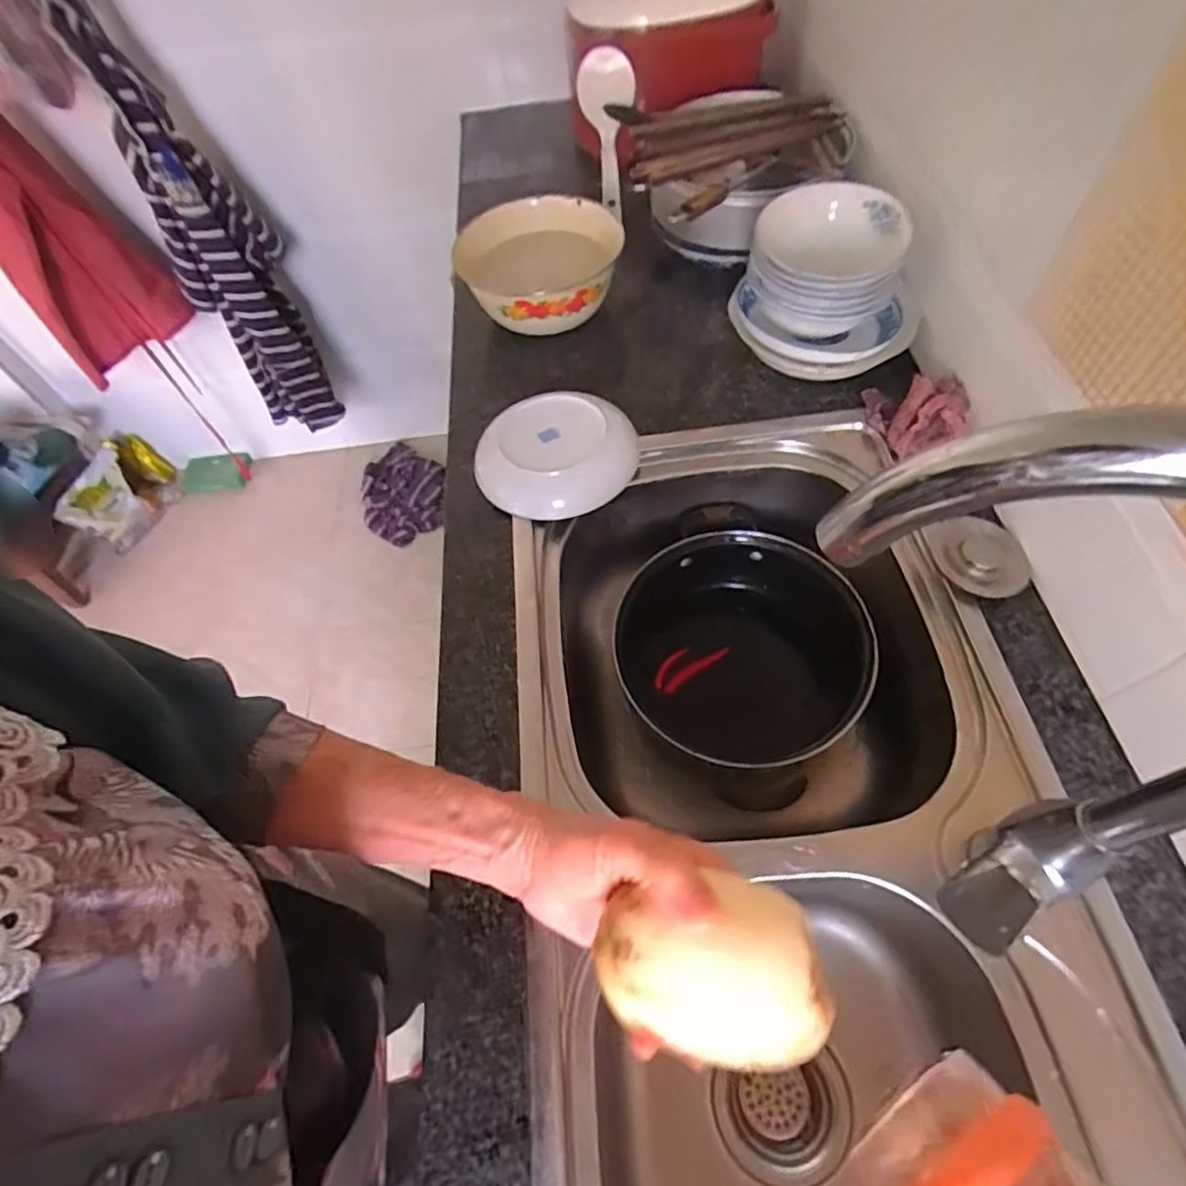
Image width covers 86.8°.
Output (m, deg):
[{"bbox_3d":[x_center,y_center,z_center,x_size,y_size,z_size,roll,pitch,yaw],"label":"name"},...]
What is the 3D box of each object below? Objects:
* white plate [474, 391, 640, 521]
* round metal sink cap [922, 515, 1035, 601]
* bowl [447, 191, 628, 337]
[{"bbox_3d":[-0.039,-0.151,0.660,0.169,0.049,0.148,-8,59,0],"label":"white plate"},{"bbox_3d":[0.346,-0.033,0.564,0.066,0.010,0.080,-20,74,25],"label":"round metal sink cap"},{"bbox_3d":[-0.055,-0.400,0.786,0.186,0.090,0.200,-2,59,4],"label":"bowl"}]

